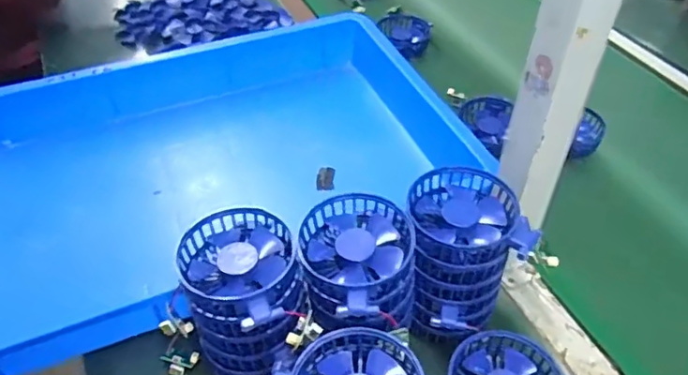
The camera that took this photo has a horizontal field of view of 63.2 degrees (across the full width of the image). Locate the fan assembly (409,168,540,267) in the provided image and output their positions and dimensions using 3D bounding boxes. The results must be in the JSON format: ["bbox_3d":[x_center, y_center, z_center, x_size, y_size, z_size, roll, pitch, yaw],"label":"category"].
[{"bbox_3d":[0.102,0.021,0.463,0.091,0.026,0.090,2,44,0],"label":"fan assembly"}]

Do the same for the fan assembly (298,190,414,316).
[{"bbox_3d":[0.012,0.047,0.437,0.093,0.021,0.095,1,44,-1],"label":"fan assembly"}]

